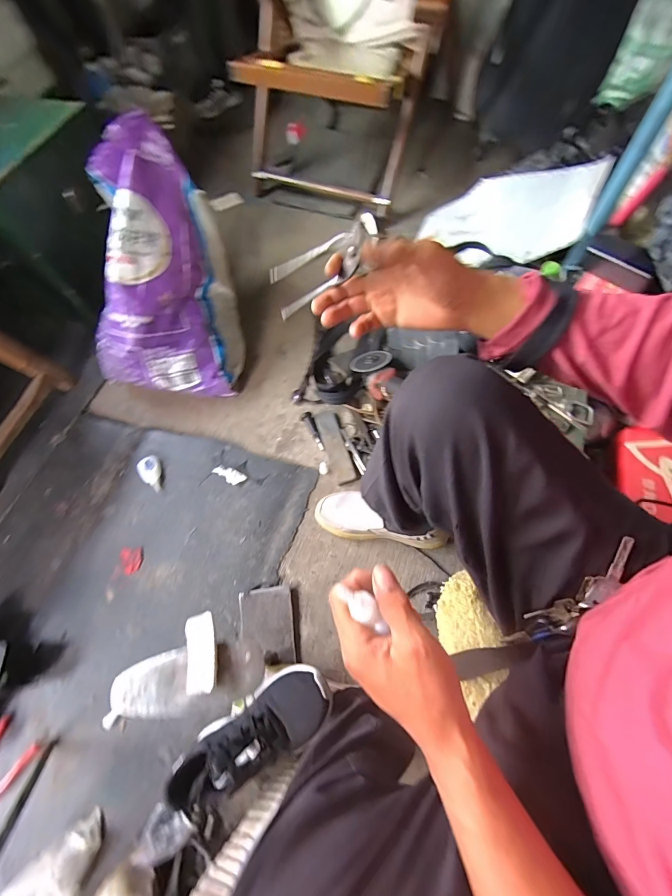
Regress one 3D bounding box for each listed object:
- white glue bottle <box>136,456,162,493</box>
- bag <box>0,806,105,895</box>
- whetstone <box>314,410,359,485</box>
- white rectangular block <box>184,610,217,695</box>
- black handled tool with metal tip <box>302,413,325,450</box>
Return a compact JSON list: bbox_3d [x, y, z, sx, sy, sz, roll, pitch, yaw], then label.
[{"bbox_3d":[-0.417,0.060,0.827,0.050,0.021,0.086,-24,67,-10],"label":"white glue bottle"},{"bbox_3d":[-0.394,0.615,0.515,0.114,0.093,0.086,-40,70,-16],"label":"bag"},{"bbox_3d":[-0.001,-0.007,0.858,0.051,0.016,0.191,-17,66,-7],"label":"whetstone"},{"bbox_3d":[-0.136,0.204,0.367,0.029,0.005,0.071,-15,53,-7],"label":"white rectangular block"},{"bbox_3d":[-0.057,-0.040,0.884,0.027,0.020,0.102,-19,66,-8],"label":"black handled tool with metal tip"}]

